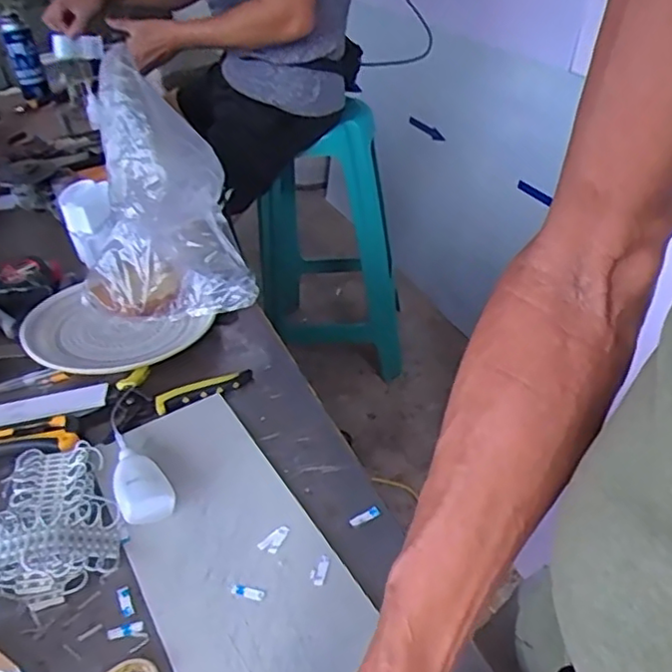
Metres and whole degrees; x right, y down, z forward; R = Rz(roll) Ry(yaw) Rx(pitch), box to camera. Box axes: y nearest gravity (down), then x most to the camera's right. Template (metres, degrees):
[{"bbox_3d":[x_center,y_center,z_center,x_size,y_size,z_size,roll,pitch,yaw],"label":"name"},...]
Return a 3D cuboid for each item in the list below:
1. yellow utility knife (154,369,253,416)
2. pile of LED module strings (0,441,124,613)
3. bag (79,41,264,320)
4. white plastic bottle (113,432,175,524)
[{"bbox_3d":[-0.134,0.055,0.667,0.102,0.017,0.022,-19,39,-17],"label":"yellow utility knife"},{"bbox_3d":[-0.251,0.151,0.537,0.124,0.037,0.147,-18,38,-15],"label":"pile of LED module strings"},{"bbox_3d":[-0.212,-0.143,0.737,0.184,0.260,0.180,-16,38,-14],"label":"bag"},{"bbox_3d":[-0.179,0.119,0.571,0.042,0.029,0.107,-24,41,-23],"label":"white plastic bottle"}]

